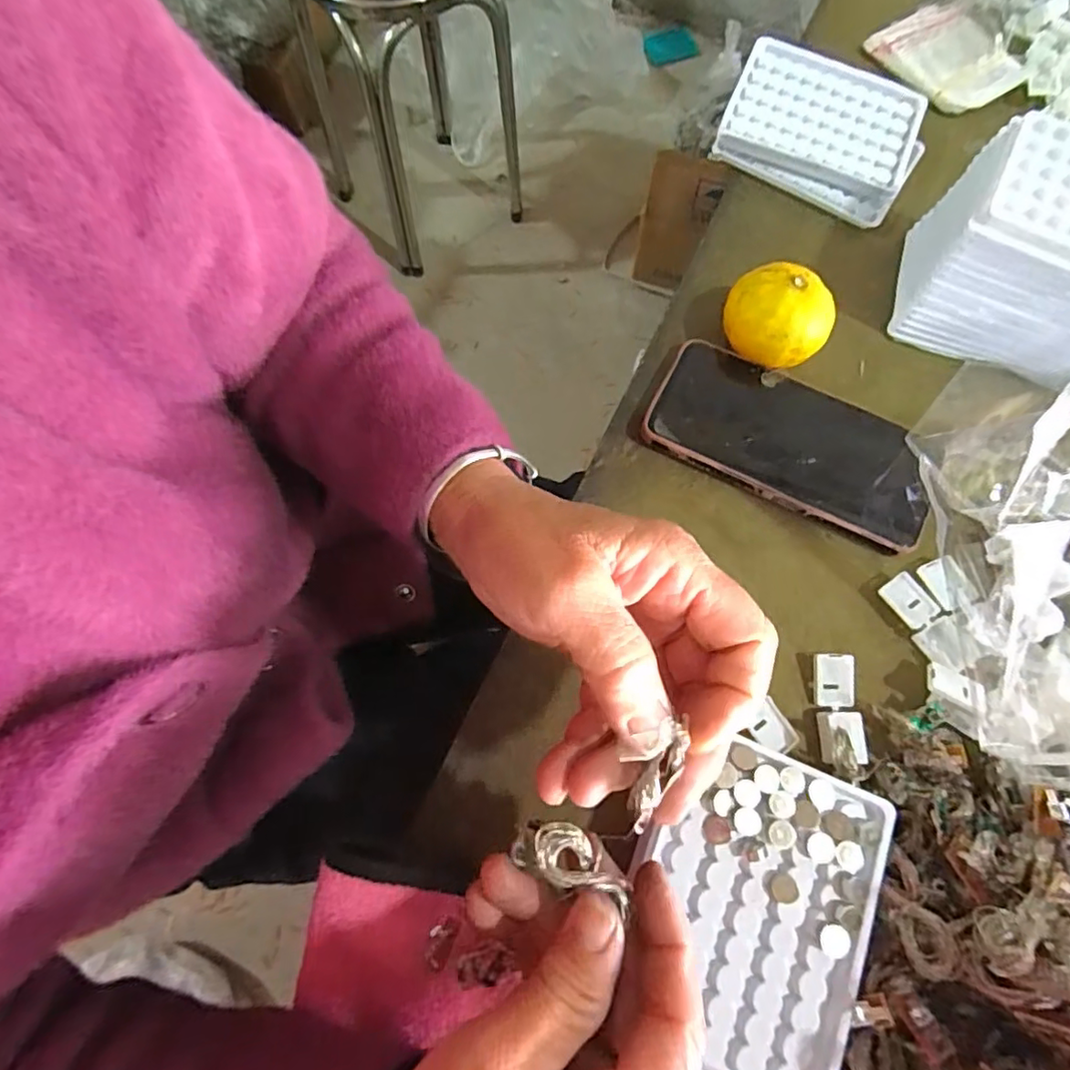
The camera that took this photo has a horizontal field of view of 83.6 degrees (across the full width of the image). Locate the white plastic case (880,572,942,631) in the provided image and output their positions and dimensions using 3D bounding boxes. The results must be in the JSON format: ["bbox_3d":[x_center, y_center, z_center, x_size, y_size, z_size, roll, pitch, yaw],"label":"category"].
[{"bbox_3d":[0.202,0.036,0.324,0.021,0.006,0.028,-38,76,-12],"label":"white plastic case"}]

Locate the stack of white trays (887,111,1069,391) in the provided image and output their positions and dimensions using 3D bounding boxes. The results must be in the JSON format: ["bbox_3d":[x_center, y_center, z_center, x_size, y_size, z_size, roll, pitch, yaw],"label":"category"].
[{"bbox_3d":[0.300,-0.158,0.347,0.140,0.072,0.110,31,74,10],"label":"stack of white trays"}]

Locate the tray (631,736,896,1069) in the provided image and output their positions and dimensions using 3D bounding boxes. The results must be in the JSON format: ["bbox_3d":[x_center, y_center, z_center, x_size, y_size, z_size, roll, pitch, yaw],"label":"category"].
[{"bbox_3d":[0.093,0.160,0.256,0.097,0.011,0.128,20,75,8],"label":"tray"}]

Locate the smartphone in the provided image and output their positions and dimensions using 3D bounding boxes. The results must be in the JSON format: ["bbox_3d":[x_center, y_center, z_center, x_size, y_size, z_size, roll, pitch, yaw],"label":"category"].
[{"bbox_3d":[0.152,-0.053,0.351,0.168,0.017,0.075,26,73,9],"label":"smartphone"}]

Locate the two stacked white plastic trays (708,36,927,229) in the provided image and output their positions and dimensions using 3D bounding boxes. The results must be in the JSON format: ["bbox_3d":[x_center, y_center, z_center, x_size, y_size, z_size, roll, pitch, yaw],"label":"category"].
[{"bbox_3d":[0.202,-0.285,0.421,0.132,0.014,0.105,22,84,-2],"label":"two stacked white plastic trays"}]

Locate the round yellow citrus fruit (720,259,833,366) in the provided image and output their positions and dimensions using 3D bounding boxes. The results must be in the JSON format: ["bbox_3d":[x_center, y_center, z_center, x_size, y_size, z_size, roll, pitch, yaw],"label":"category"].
[{"bbox_3d":[0.146,-0.130,0.364,0.061,0.050,0.051,27,74,9],"label":"round yellow citrus fruit"}]

